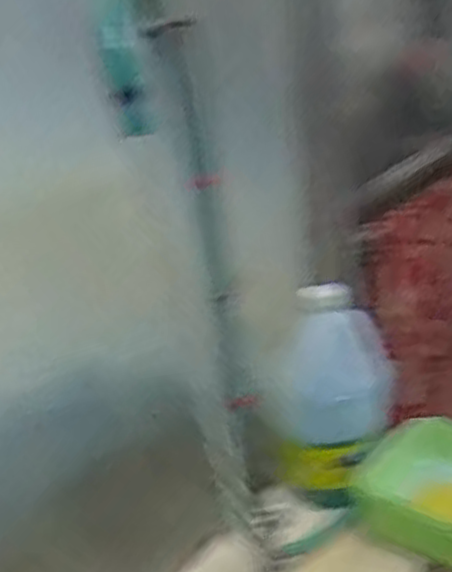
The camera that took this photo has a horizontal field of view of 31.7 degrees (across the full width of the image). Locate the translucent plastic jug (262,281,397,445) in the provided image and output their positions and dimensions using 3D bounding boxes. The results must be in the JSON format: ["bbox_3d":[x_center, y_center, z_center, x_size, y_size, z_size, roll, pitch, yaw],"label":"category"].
[{"bbox_3d":[0.141,0.099,1.065,0.143,0.195,0.100,-2,21,12],"label":"translucent plastic jug"}]

